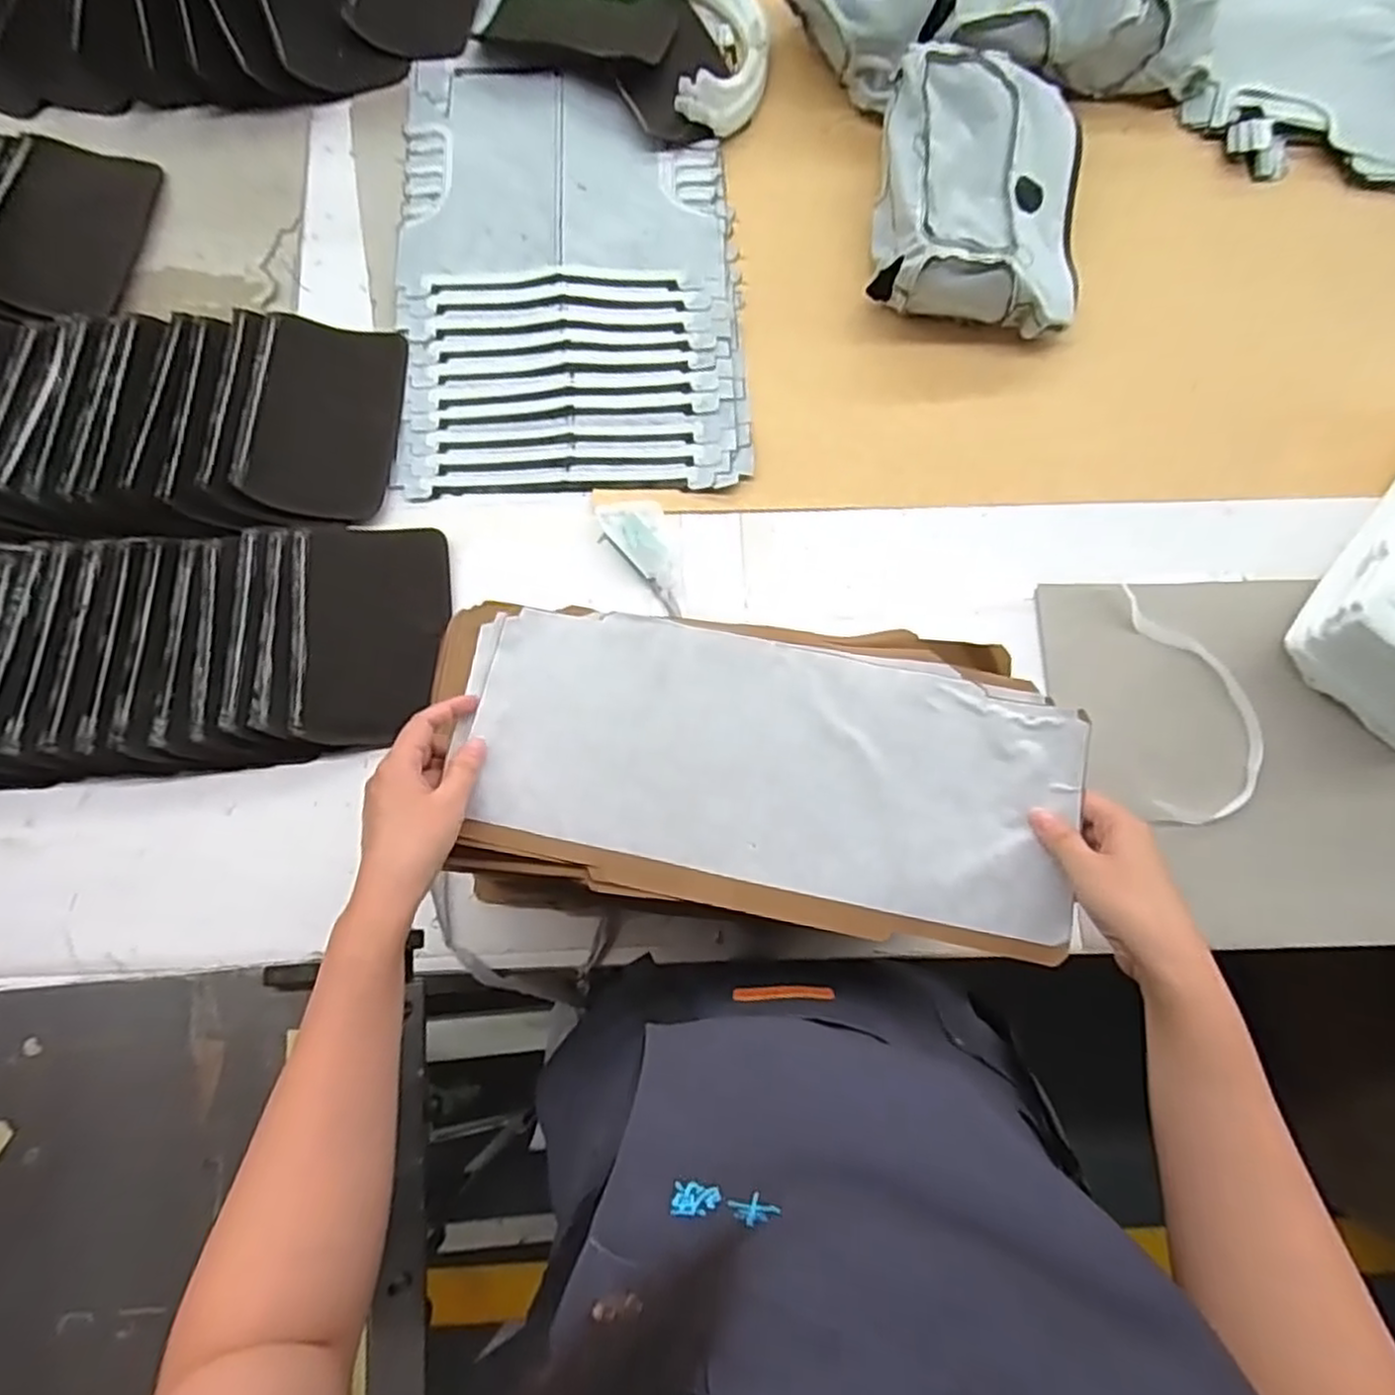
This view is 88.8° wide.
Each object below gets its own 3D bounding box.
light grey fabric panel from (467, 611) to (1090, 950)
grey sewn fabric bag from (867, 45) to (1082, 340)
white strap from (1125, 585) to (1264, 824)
[{"bbox_3d":[0.050,0.042,0.505,0.409,0.023,0.170,12,77,5],"label":"light grey fabric panel"},{"bbox_3d":[0.309,-0.534,0.767,0.219,0.113,0.258,8,79,1],"label":"grey sewn fabric bag"},{"bbox_3d":[0.488,0.005,0.697,0.108,0.017,0.235,2,77,-1],"label":"white strap"}]

